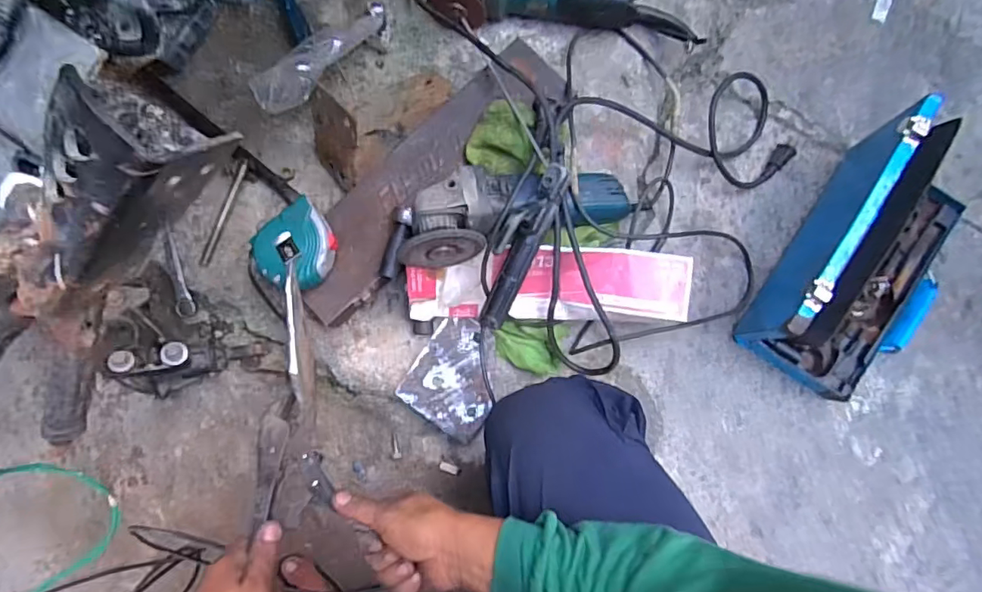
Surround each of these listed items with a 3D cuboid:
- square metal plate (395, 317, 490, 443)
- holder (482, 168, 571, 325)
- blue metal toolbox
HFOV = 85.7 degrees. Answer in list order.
[{"bbox_3d":[-0.040,0.102,0.661,0.111,0.005,0.129,35,89,8],"label":"square metal plate"},{"bbox_3d":[0.030,-0.054,0.580,0.040,0.062,0.189,25,102,5],"label":"holder"},{"bbox_3d":[0.483,-0.041,0.631,0.209,0.191,0.325,34,85,5],"label":"blue metal toolbox"}]

